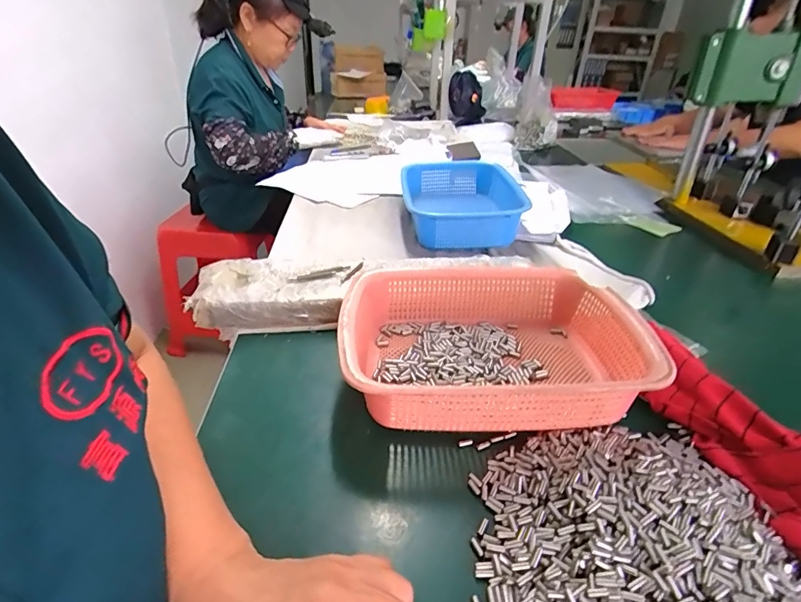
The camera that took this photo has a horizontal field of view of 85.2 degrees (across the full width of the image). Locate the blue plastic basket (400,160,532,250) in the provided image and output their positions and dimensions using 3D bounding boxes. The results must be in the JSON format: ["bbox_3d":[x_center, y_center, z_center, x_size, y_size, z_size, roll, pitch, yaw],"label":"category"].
[{"bbox_3d":[0.112,-0.189,0.820,0.209,0.070,0.278,0,33,-2],"label":"blue plastic basket"}]

